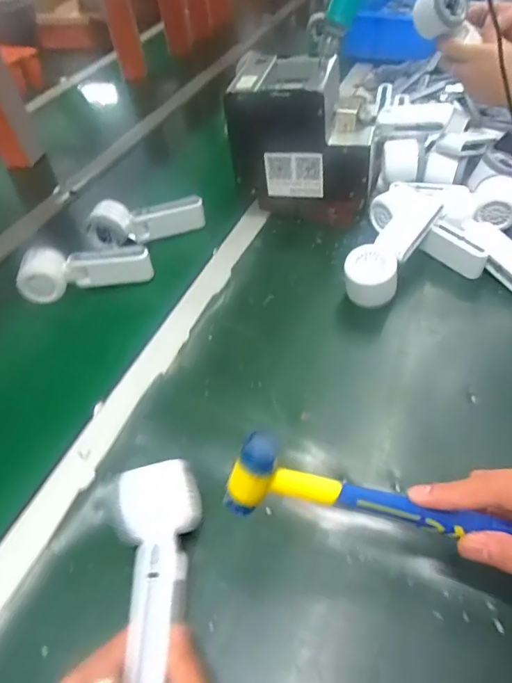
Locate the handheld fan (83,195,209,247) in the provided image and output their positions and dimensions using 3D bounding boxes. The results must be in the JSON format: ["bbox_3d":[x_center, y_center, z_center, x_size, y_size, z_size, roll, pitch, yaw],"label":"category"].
[{"bbox_3d":[-0.154,-0.171,0.692,0.159,0.044,0.050,-8,47,-1],"label":"handheld fan"}]

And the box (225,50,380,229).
[{"bbox_3d":[0.070,-0.263,0.664,0.177,0.180,0.124,8,49,15],"label":"box"}]

